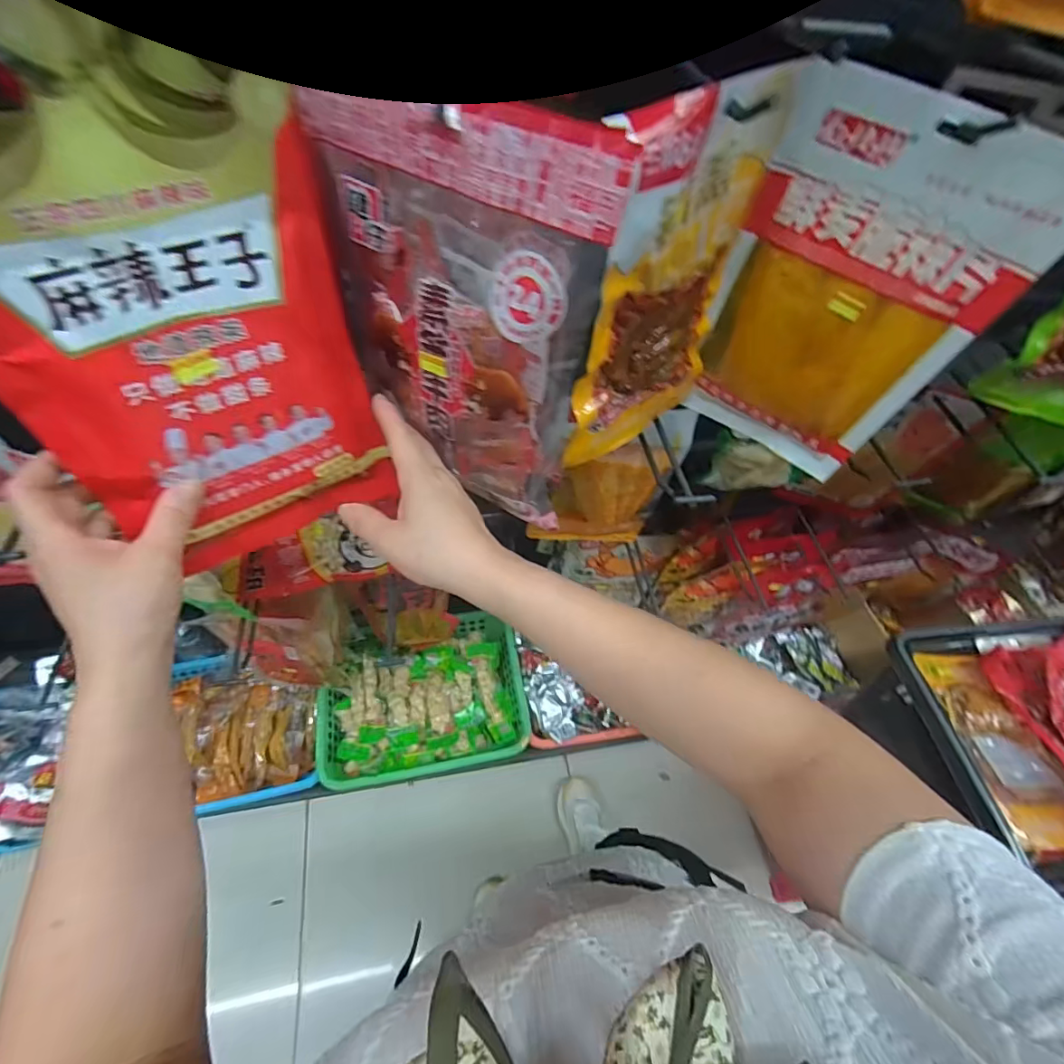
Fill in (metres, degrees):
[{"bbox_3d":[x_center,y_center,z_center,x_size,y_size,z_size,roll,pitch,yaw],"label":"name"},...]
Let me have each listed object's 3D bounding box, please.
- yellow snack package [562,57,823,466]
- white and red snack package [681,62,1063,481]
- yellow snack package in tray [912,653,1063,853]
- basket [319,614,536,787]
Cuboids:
[{"bbox_3d":[0.099,-0.163,0.355,0.170,0.235,0.019,-36,63,-29],"label":"yellow snack package"},{"bbox_3d":[0.231,-0.160,0.375,0.173,0.246,0.017,26,54,14],"label":"white and red snack package"},{"bbox_3d":[0.598,0.266,0.646,0.077,0.040,0.238,-1,52,-6],"label":"yellow snack package in tray"},{"bbox_3d":[-0.221,0.336,1.048,0.401,0.101,0.295,-7,53,-11],"label":"basket"}]

